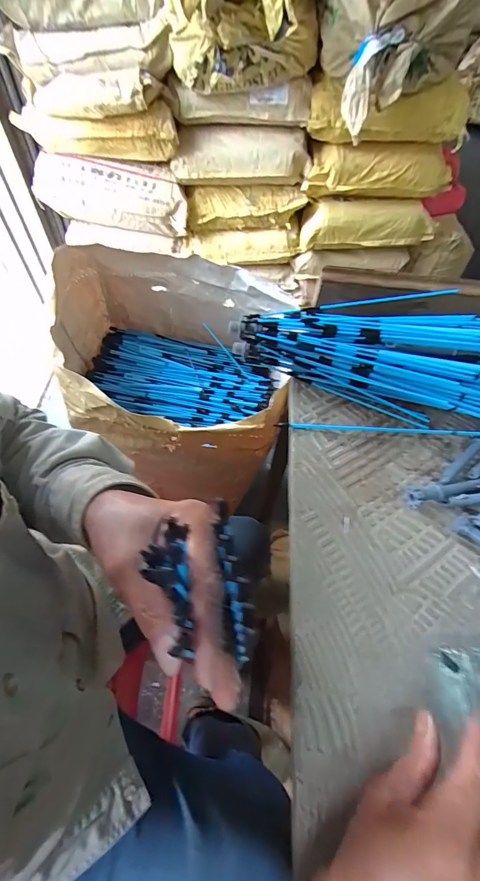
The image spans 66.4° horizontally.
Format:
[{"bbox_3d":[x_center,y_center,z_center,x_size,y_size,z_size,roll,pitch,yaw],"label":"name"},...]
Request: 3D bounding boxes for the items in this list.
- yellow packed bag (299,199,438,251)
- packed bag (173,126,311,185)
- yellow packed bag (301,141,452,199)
[{"bbox_3d":[0.437,-0.727,1.237,0.447,0.131,0.123,-2,59,-5],"label":"yellow packed bag"},{"bbox_3d":[0.004,-0.874,1.116,0.406,0.131,0.188,2,58,-2],"label":"packed bag"},{"bbox_3d":[0.415,-0.810,1.112,0.415,0.135,0.091,6,58,0],"label":"yellow packed bag"}]

